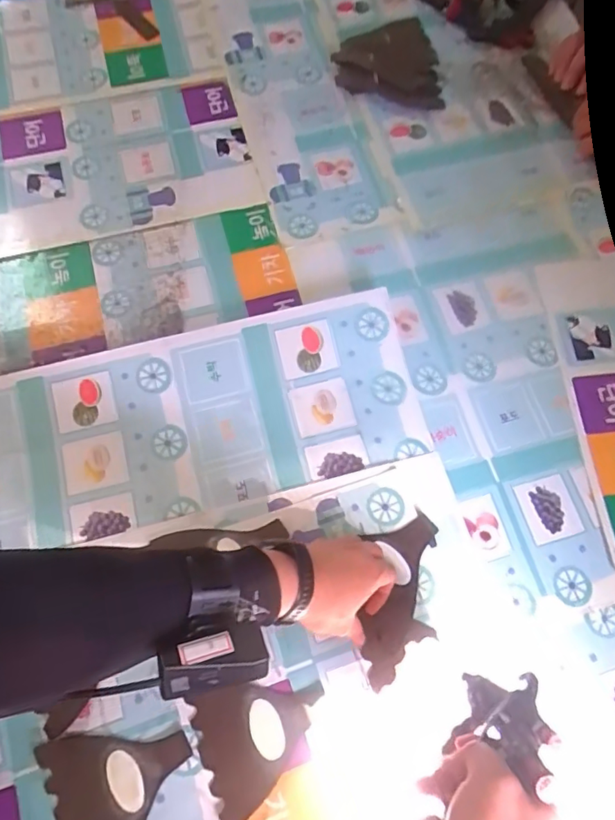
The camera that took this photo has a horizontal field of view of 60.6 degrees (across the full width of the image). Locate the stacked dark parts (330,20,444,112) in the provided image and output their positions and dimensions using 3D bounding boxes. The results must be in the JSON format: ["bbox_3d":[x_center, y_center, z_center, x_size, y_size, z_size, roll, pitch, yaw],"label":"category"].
[{"bbox_3d":[0.107,-0.466,0.703,0.141,0.043,0.110,0,72,-3],"label":"stacked dark parts"}]

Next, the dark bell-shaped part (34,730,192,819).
[{"bbox_3d":[-0.164,0.327,0.466,0.119,0.006,0.113,-29,75,-11],"label":"dark bell-shaped part"}]

